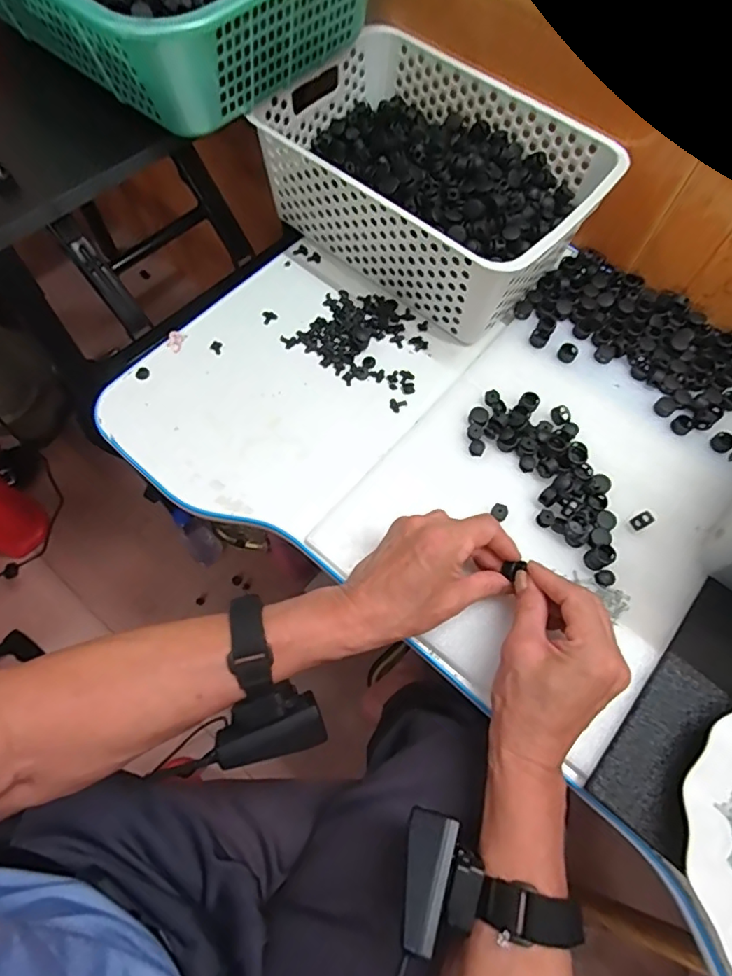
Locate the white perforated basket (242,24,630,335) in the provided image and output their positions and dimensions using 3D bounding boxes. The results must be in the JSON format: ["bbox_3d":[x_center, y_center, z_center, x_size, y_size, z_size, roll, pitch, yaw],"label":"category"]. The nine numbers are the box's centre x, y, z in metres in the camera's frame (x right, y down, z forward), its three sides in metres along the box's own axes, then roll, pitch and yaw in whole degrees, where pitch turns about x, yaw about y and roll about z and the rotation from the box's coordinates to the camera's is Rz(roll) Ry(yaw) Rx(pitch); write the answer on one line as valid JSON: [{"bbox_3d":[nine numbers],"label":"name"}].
[{"bbox_3d":[0.063,-0.301,0.531,0.301,0.101,0.206,36,70,13],"label":"white perforated basket"}]

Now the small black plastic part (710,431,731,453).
[{"bbox_3d":[0.315,-0.040,0.475,0.017,0.010,0.017,-33,71,-15],"label":"small black plastic part"}]

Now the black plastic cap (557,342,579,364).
[{"bbox_3d":[0.193,-0.129,0.511,0.017,0.009,0.018,1,66,-2],"label":"black plastic cap"}]

